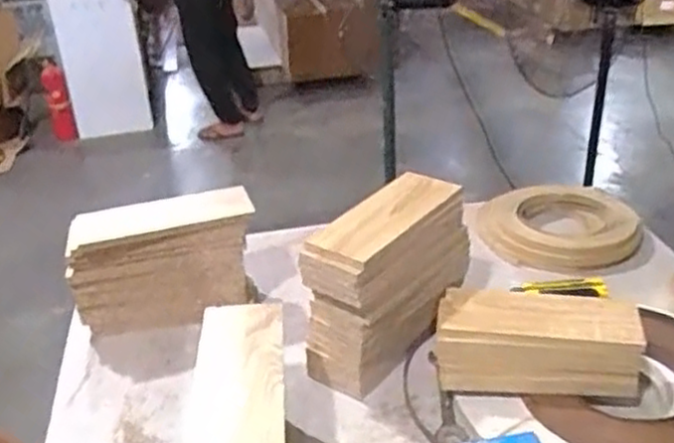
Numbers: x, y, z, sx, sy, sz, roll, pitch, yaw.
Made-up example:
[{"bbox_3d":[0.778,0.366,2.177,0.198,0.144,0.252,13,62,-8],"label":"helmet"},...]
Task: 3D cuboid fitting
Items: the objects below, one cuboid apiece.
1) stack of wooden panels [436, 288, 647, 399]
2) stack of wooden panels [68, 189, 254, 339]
[{"bbox_3d":[0.254,0.163,0.940,0.244,0.111,0.100,2,29,10],"label":"stack of wooden panels"},{"bbox_3d":[-0.260,0.068,1.091,0.268,0.185,0.078,-11,30,-14],"label":"stack of wooden panels"}]

